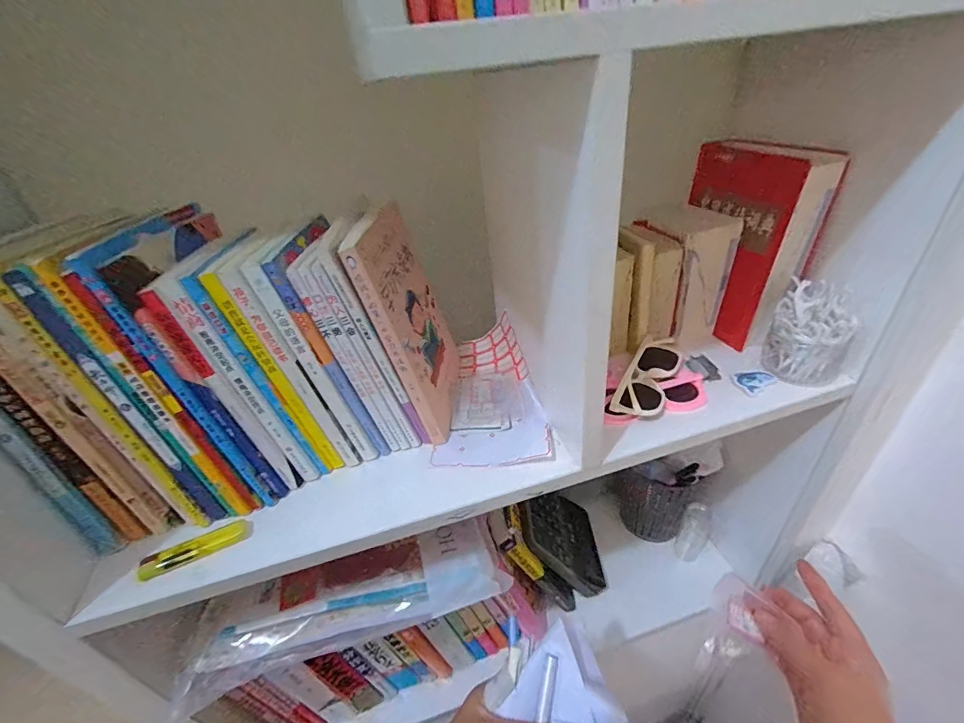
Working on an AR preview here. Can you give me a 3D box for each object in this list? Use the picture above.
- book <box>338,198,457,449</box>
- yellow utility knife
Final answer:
[{"bbox_3d":[-0.070,-0.045,0.424,0.016,0.206,0.155,-12,38,14],"label":"book"},{"bbox_3d":[-0.236,0.154,0.348,0.082,0.014,0.015,-21,37,-19],"label":"yellow utility knife"}]

